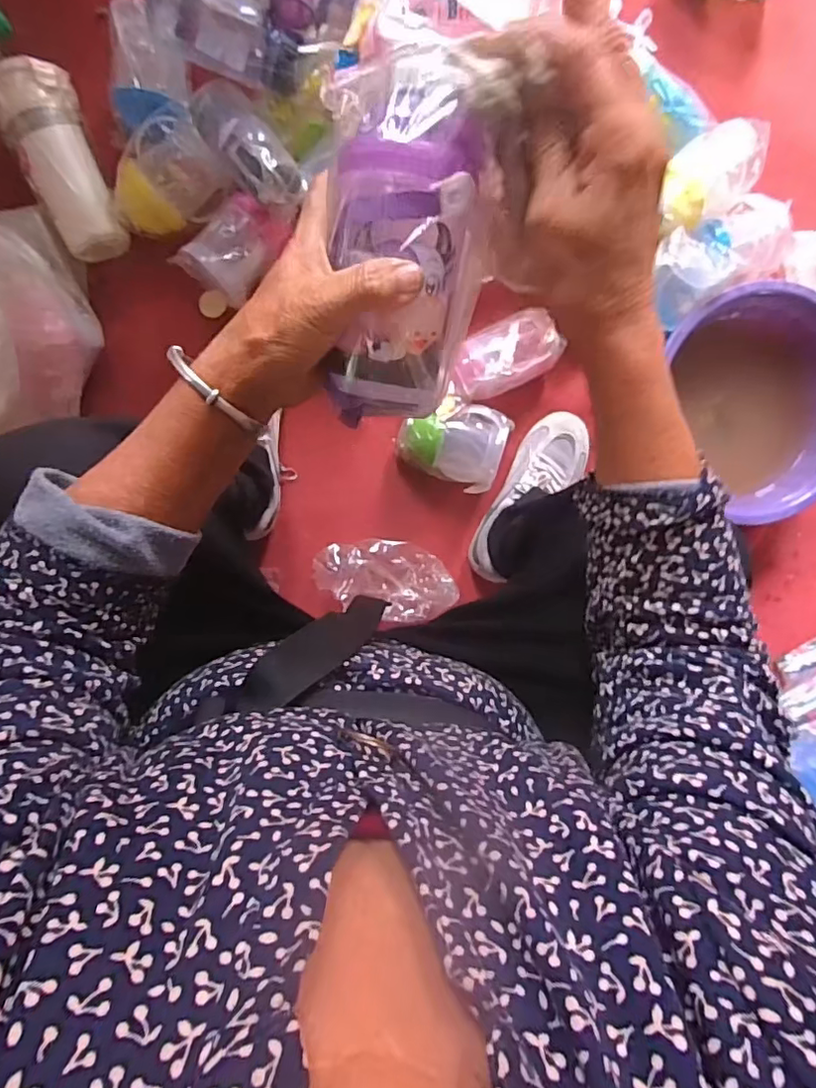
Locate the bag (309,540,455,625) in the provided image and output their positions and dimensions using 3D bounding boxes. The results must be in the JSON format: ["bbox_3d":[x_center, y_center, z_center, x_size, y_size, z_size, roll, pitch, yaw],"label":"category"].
[{"bbox_3d":[-0.033,0.050,0.778,0.192,0.074,0.104,8,97,-5],"label":"bag"}]

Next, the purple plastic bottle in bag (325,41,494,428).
[{"bbox_3d":[-0.001,-0.154,0.291,0.075,0.058,0.172,2,108,-5],"label":"purple plastic bottle in bag"}]

